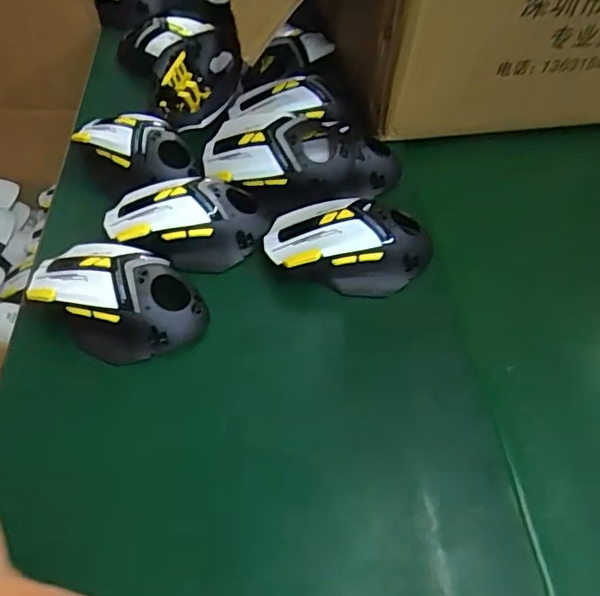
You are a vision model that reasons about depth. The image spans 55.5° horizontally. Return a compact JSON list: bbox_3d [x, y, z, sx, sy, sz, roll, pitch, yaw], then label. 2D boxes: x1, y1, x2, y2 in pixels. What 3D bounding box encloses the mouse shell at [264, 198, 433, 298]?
[{"bbox_3d":[0.034,-0.038,0.405,0.117,0.042,0.063,11,52,6],"label":"mouse shell"}]

